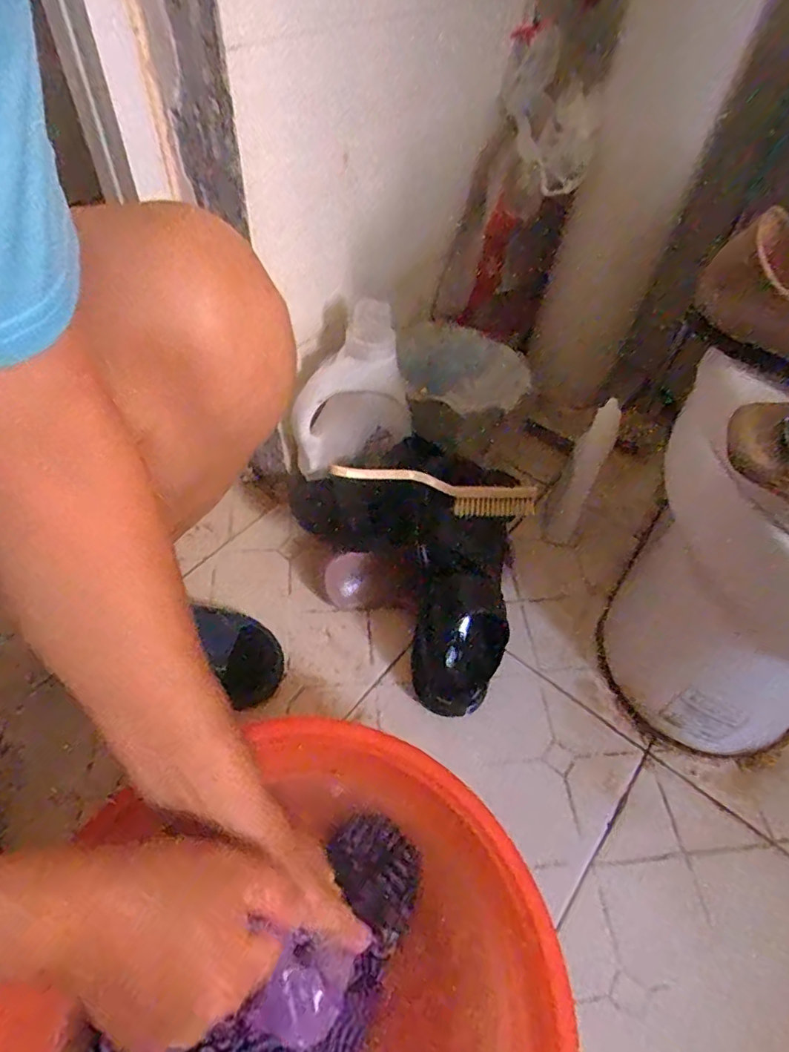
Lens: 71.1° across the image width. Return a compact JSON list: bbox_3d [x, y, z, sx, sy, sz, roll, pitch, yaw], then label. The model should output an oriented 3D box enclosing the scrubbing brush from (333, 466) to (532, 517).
[{"bbox_3d":[0.047,-0.042,0.620,0.235,0.055,0.019,11,50,-15],"label":"scrubbing brush"}]

